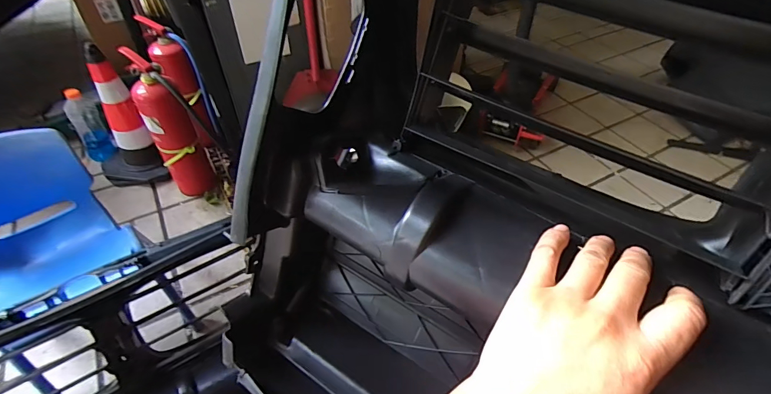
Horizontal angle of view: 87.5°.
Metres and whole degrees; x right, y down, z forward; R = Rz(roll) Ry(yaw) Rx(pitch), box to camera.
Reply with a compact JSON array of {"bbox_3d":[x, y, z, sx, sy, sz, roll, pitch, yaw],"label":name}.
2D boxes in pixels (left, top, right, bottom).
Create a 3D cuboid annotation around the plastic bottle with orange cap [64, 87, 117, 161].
[{"bbox_3d":[-1.042,-0.239,1.419,0.094,0.258,0.112,-27,53,-24],"label":"plastic bottle with orange cap"}]

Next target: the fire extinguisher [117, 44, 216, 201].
[{"bbox_3d":[-0.648,-0.204,1.270,0.166,0.444,0.121,-21,50,-19],"label":"fire extinguisher"}]

